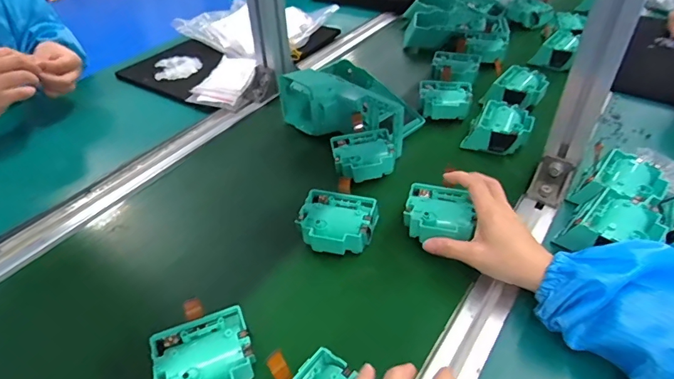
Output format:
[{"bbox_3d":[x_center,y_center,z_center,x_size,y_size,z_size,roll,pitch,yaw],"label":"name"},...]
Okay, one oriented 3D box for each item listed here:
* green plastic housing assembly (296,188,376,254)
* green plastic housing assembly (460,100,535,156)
[{"bbox_3d":[0.002,0.034,0.468,0.076,0.026,0.066,8,42,15],"label":"green plastic housing assembly"},{"bbox_3d":[0.214,-0.077,0.596,0.074,0.044,0.071,18,45,25],"label":"green plastic housing assembly"}]

